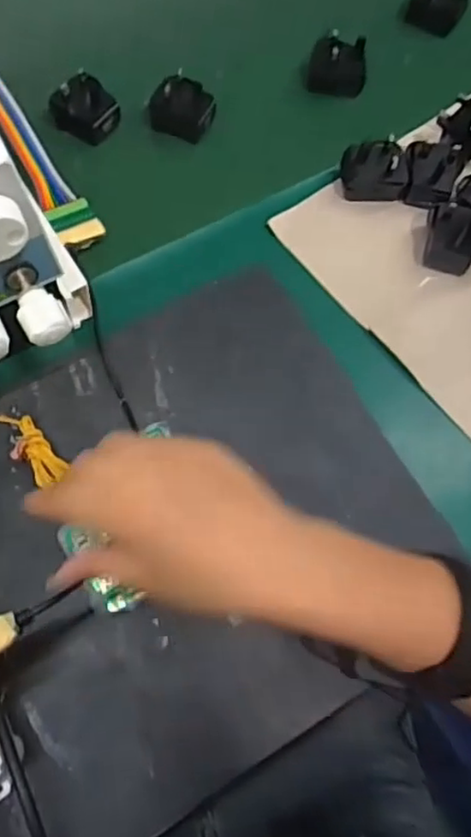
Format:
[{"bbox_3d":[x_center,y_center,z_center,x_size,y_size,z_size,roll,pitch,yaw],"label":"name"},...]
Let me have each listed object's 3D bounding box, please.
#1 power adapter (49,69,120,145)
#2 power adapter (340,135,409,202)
[{"bbox_3d":[-0.126,-0.259,0.543,0.046,0.048,0.039,28,68,7],"label":"power adapter"},{"bbox_3d":[0.113,-0.199,0.520,0.052,0.039,0.045,-2,68,-5],"label":"power adapter"}]

